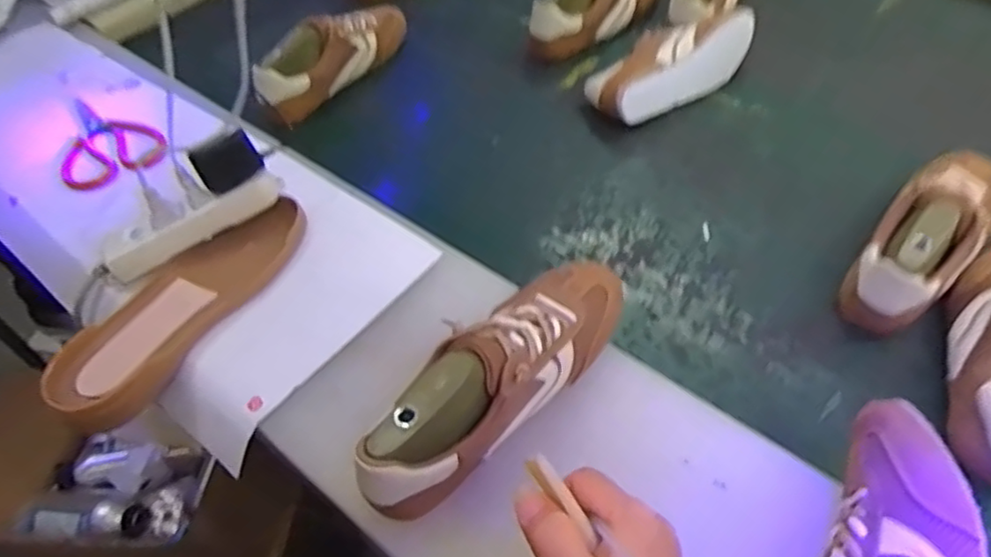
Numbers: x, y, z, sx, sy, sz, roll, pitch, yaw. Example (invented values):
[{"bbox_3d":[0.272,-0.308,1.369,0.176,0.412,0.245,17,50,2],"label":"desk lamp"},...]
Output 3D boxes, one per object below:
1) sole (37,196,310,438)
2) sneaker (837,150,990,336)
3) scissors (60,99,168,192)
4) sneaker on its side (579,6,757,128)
[{"bbox_3d":[-0.278,0.013,0.590,0.099,0.040,0.270,25,58,21],"label":"sole"},{"bbox_3d":[0.426,-0.052,0.627,0.250,0.090,0.081,-39,60,-23],"label":"sneaker"},{"bbox_3d":[-0.445,-0.162,0.756,0.107,0.021,0.148,-23,55,-13],"label":"scissors"},{"bbox_3d":[0.227,-0.275,0.831,0.233,0.070,0.083,-31,57,-18],"label":"sneaker on its side"}]

